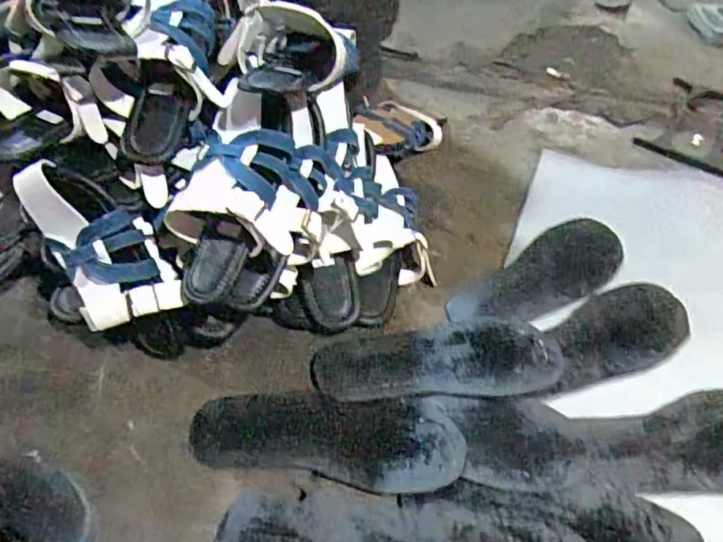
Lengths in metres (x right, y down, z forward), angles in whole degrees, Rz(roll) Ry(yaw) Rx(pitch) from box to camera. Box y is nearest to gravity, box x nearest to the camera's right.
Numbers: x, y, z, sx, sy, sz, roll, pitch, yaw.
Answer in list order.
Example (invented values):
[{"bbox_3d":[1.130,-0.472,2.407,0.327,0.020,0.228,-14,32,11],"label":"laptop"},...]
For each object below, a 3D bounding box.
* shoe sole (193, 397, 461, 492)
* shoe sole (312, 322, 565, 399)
[{"bbox_3d":[-0.038,0.164,0.574,0.264,0.012,0.088,3,49,3],"label":"shoe sole"},{"bbox_3d":[0.083,0.094,0.627,0.258,0.009,0.092,0,49,0],"label":"shoe sole"}]

